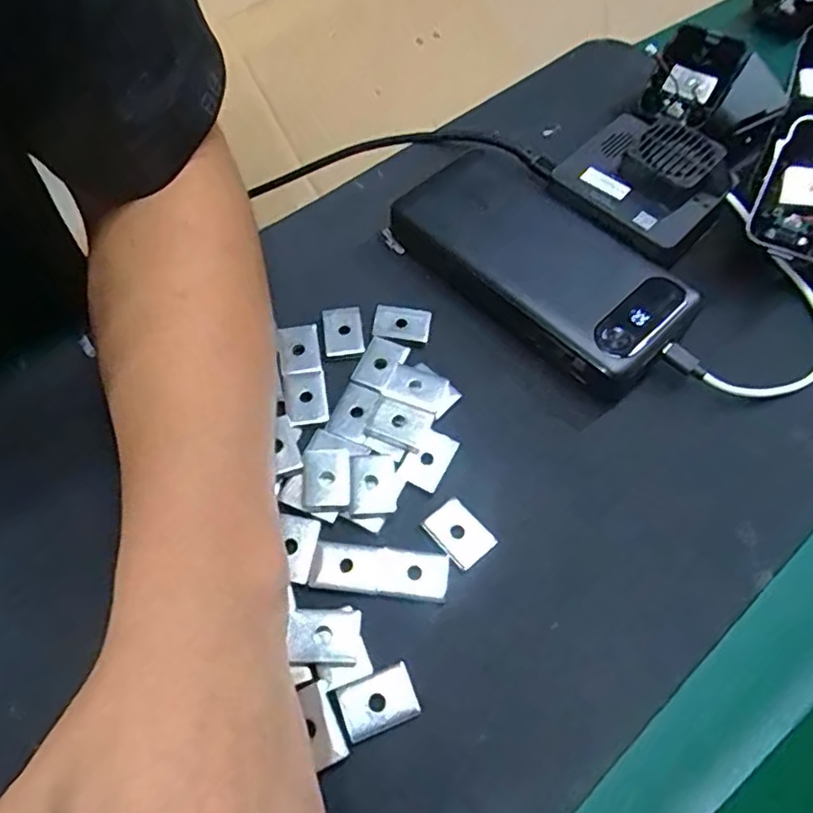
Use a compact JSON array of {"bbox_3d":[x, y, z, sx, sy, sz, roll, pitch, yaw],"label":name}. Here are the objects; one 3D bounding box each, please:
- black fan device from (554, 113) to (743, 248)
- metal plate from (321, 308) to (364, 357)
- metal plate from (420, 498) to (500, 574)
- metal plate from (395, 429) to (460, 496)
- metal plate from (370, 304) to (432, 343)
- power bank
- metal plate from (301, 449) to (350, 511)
[{"bbox_3d":[0.126,-0.124,0.339,0.075,0.024,0.063,42,69,17],"label":"black fan device"},{"bbox_3d":[-0.032,-0.037,0.323,0.020,0.004,0.026,-6,64,-6],"label":"metal plate"},{"bbox_3d":[0.022,0.054,0.274,0.020,0.004,0.027,-37,70,-19],"label":"metal plate"},{"bbox_3d":[0.010,0.024,0.290,0.019,0.004,0.028,27,65,11],"label":"metal plate"},{"bbox_3d":[-0.003,-0.042,0.325,0.028,0.004,0.020,8,63,1],"label":"metal plate"},{"bbox_3d":[0.068,-0.077,0.332,0.073,0.022,0.157,-38,71,-19],"label":"power bank"},{"bbox_3d":[-0.036,0.032,0.281,0.021,0.005,0.026,-2,63,-4],"label":"metal plate"}]

